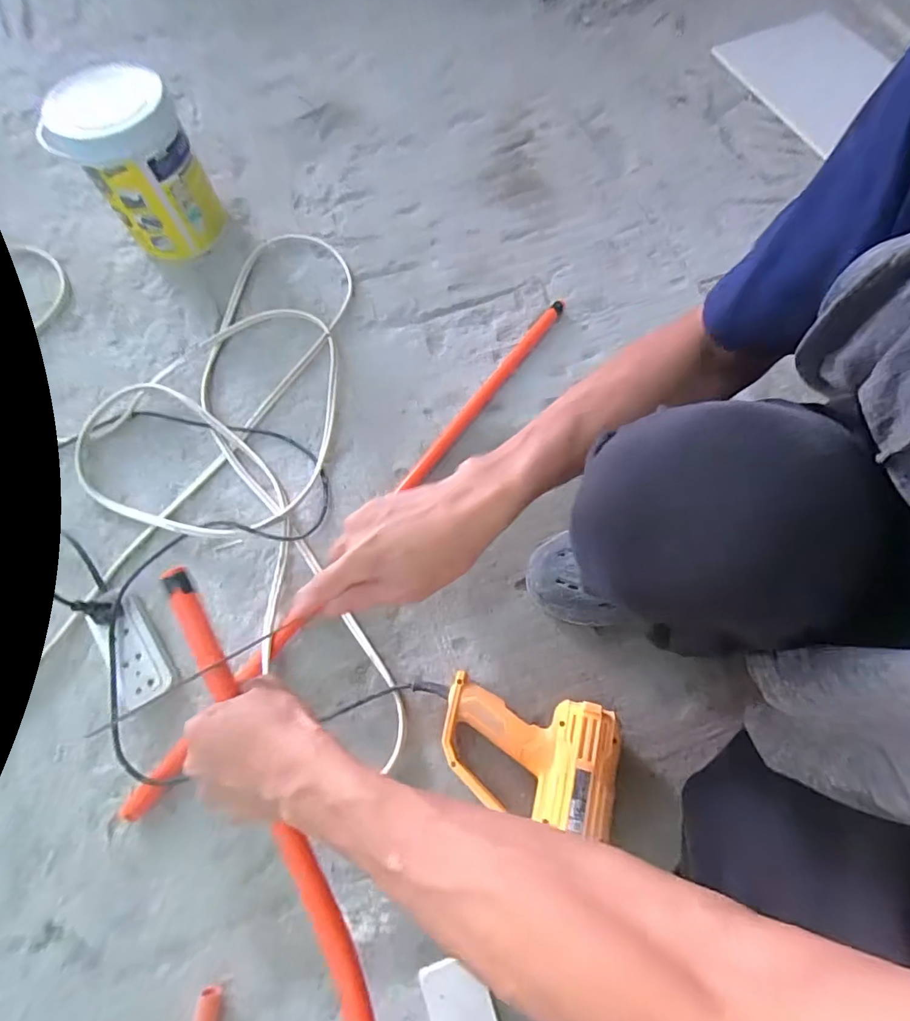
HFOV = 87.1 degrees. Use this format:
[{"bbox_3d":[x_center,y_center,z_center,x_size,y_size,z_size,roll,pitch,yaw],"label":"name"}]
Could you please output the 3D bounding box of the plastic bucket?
[{"bbox_3d":[-0.519,-0.560,0.801,0.180,0.220,0.180,-1,68,2],"label":"plastic bucket"}]

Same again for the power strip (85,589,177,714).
[{"bbox_3d":[-0.410,0.169,0.600,0.068,0.028,0.148,-35,71,-11],"label":"power strip"}]

